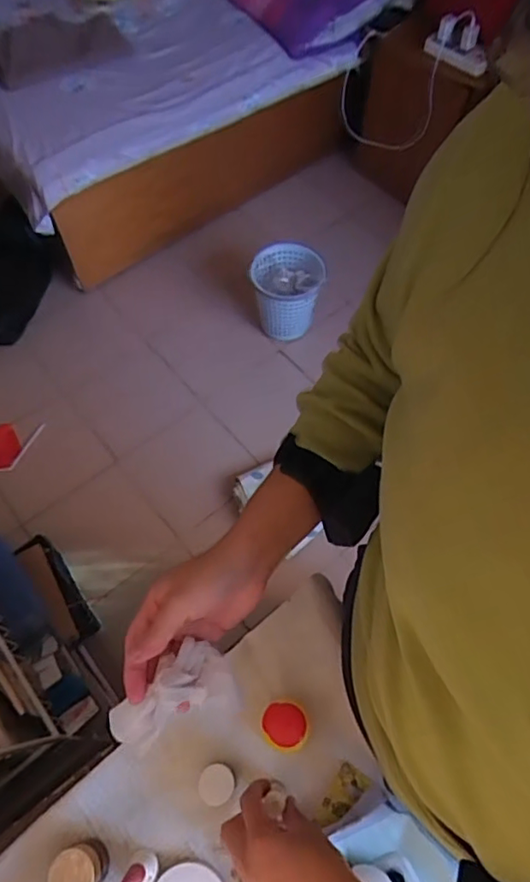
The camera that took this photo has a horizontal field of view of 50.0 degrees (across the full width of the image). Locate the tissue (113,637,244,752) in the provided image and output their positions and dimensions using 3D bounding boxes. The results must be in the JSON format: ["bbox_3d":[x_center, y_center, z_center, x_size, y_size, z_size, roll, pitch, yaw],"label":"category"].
[{"bbox_3d":[-0.070,0.194,0.431,0.095,0.027,0.055,-25,64,-18],"label":"tissue"}]

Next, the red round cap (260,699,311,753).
[{"bbox_3d":[0.020,0.285,0.573,0.046,0.037,0.046,0,62,0],"label":"red round cap"}]

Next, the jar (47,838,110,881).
[{"bbox_3d":[-0.167,0.385,0.511,0.038,0.054,0.040,0,62,0],"label":"jar"}]

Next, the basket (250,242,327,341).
[{"bbox_3d":[0.069,-0.451,1.778,0.220,0.236,0.213,-13,62,-7],"label":"basket"}]

